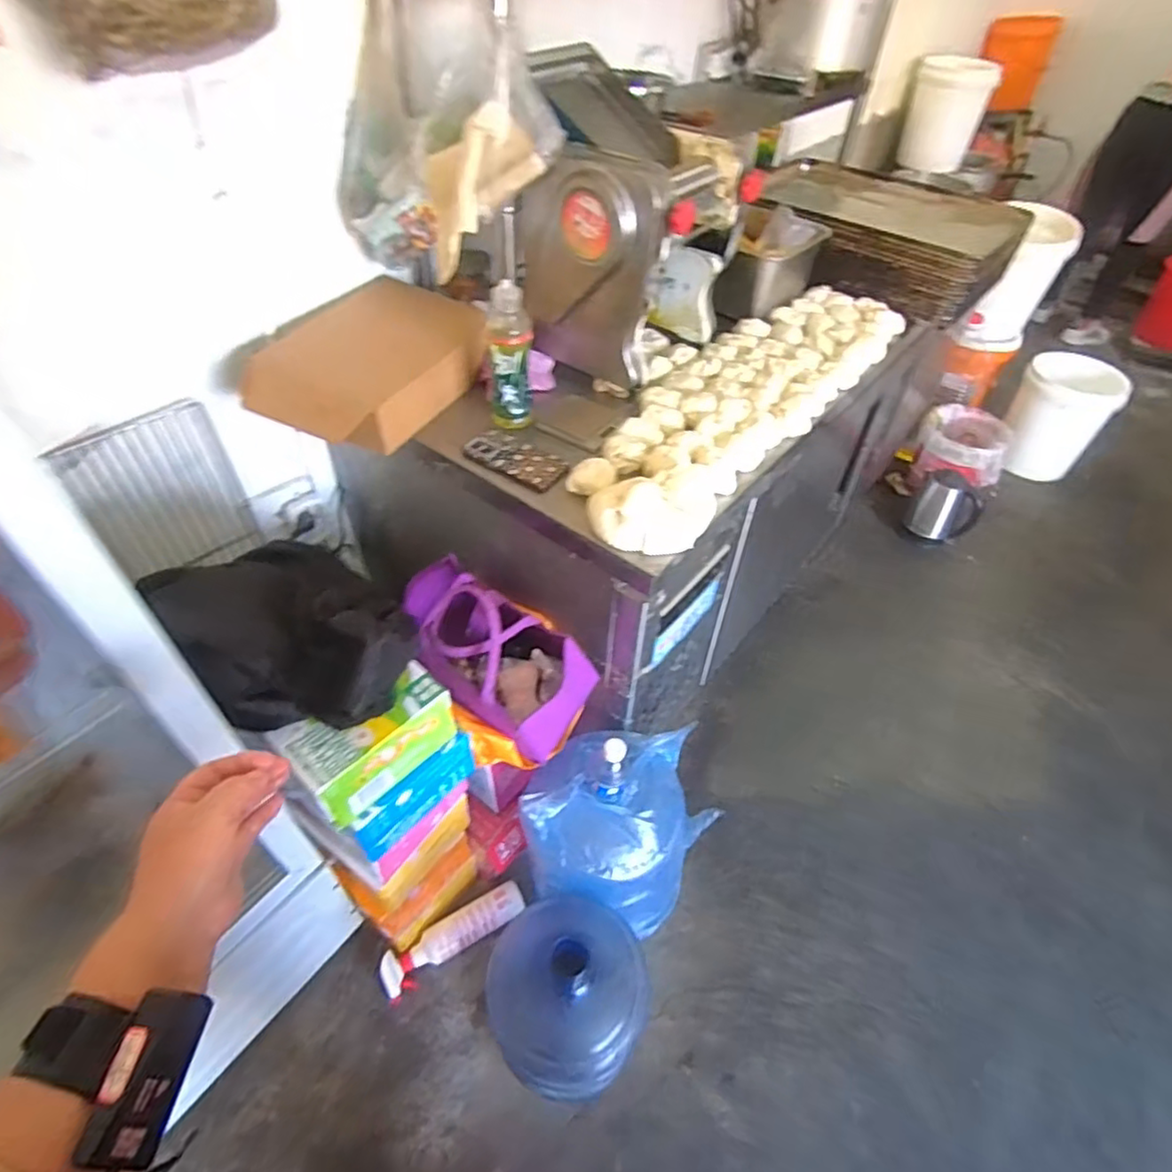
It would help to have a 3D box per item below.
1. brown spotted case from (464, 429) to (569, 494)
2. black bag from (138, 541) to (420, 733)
[{"bbox_3d":[-0.112,-0.203,1.032,0.172,0.010,0.077,29,52,22],"label":"brown spotted case"},{"bbox_3d":[-0.378,0.059,0.827,0.308,0.146,0.209,37,56,27],"label":"black bag"}]

